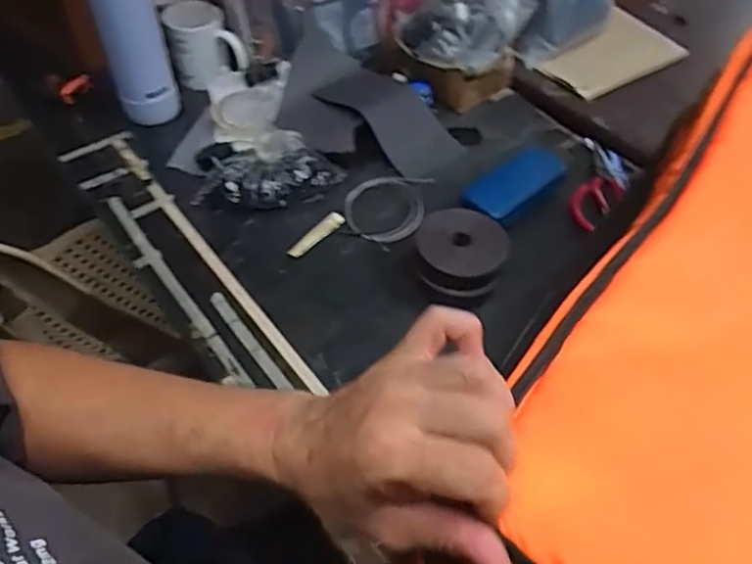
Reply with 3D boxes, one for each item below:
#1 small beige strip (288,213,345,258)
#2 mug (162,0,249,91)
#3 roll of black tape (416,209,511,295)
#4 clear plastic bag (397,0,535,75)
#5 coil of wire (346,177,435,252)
[{"bbox_3d":[-0.069,-0.057,0.720,0.017,0.005,0.085,31,58,23],"label":"small beige strip"},{"bbox_3d":[-0.249,-0.346,0.888,0.099,0.085,0.115,-14,53,-11],"label":"mug"},{"bbox_3d":[0.092,-0.032,0.658,0.088,0.052,0.101,1,51,1],"label":"roll of black tape"},{"bbox_3d":[0.123,-0.385,0.876,0.159,0.069,0.185,25,55,19],"label":"clear plastic bag"},{"bbox_3d":[0.019,-0.100,0.743,0.093,0.010,0.132,32,58,23],"label":"coil of wire"}]

